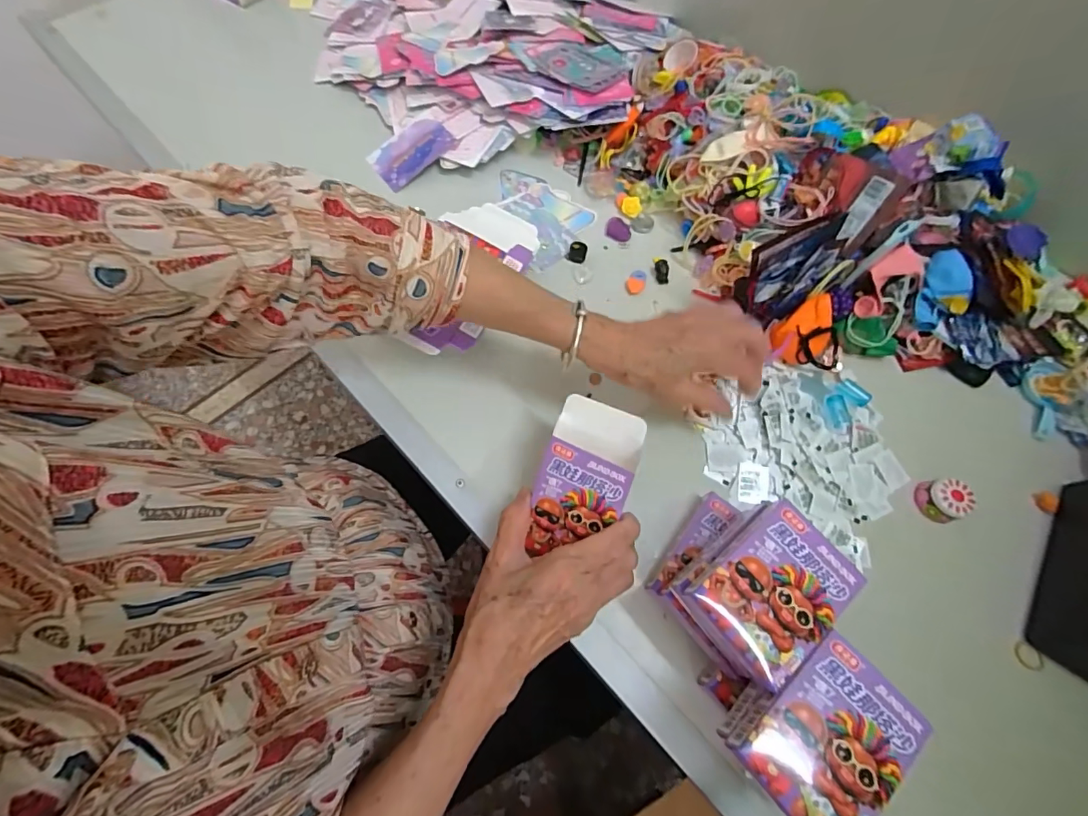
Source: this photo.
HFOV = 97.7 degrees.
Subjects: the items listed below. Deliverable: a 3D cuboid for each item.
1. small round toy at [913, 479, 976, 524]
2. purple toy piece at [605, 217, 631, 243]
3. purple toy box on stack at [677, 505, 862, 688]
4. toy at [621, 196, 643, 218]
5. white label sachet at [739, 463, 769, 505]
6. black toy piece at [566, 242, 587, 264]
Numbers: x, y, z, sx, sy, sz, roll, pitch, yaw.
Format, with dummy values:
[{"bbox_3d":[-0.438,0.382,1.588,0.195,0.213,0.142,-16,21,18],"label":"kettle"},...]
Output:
[{"bbox_3d":[0.328,0.076,0.390,0.031,0.022,0.033,1,68,-2],"label":"small round toy"},{"bbox_3d":[0.080,-0.190,0.507,0.028,0.004,0.027,1,68,-2],"label":"purple toy piece"},{"bbox_3d":[0.140,0.111,0.292,0.091,0.023,0.068,-36,74,-16],"label":"purple toy box on stack"},{"bbox_3d":[0.095,-0.217,0.510,0.022,0.005,0.020,17,70,5],"label":"toy"},{"bbox_3d":[0.176,0.063,0.399,0.023,0.004,0.033,10,67,1],"label":"white label sachet"},{"bbox_3d":[0.034,-0.159,0.484,0.018,0.015,0.017,1,68,-2],"label":"black toy piece"}]

